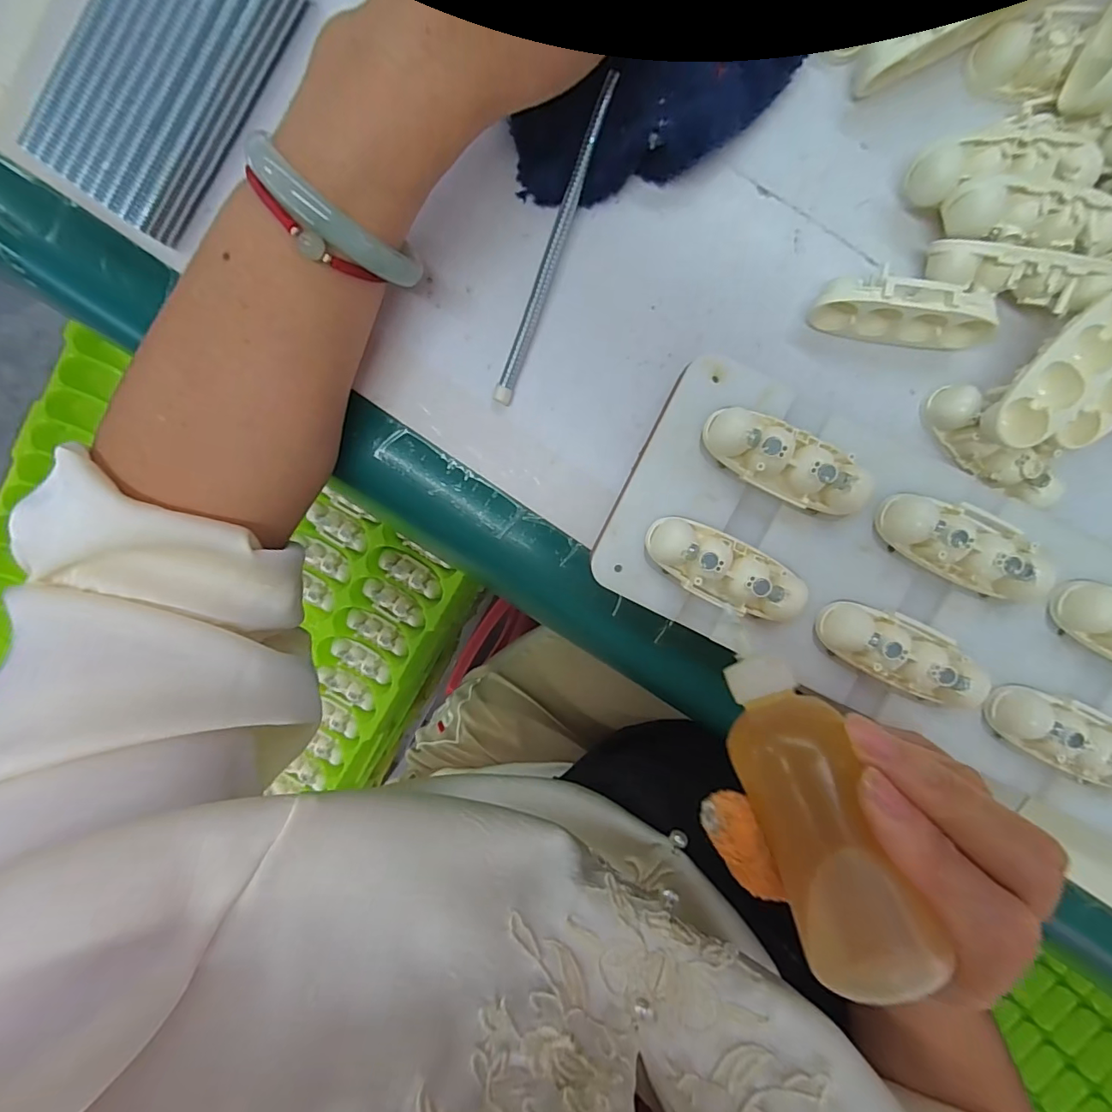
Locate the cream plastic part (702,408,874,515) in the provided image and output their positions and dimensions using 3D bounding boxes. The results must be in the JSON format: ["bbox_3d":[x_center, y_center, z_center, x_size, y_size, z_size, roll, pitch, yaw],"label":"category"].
[{"bbox_3d":[0.084,-0.035,0.189,0.061,0.016,0.024,26,98,2],"label":"cream plastic part"}]

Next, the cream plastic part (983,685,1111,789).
[{"bbox_3d":[0.195,0.069,0.194,0.059,0.017,0.026,26,98,2],"label":"cream plastic part"}]

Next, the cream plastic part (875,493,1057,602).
[{"bbox_3d":[0.149,-0.004,0.188,0.060,0.016,0.026,29,98,2],"label":"cream plastic part"}]

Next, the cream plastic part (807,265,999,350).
[{"bbox_3d":[0.131,-0.092,0.193,0.062,0.025,0.016,8,97,5],"label":"cream plastic part"}]

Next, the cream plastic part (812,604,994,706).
[{"bbox_3d":[0.131,0.036,0.194,0.061,0.016,0.025,27,98,2],"label":"cream plastic part"}]

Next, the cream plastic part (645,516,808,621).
[{"bbox_3d":[0.064,0.006,0.195,0.061,0.015,0.024,27,98,2],"label":"cream plastic part"}]

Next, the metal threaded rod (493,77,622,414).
[{"bbox_3d":[-0.001,-0.121,0.204,0.006,0.011,0.123,22,98,3],"label":"metal threaded rod"}]

